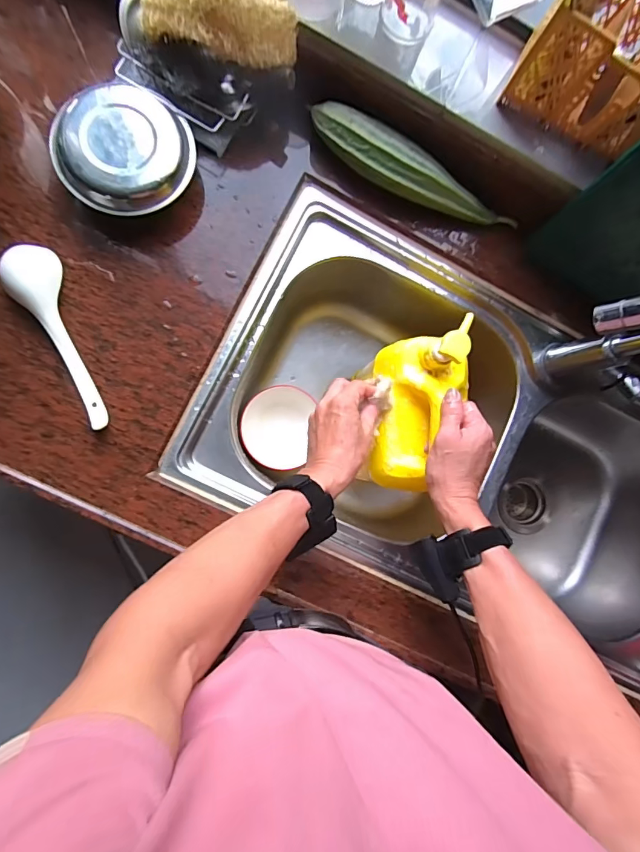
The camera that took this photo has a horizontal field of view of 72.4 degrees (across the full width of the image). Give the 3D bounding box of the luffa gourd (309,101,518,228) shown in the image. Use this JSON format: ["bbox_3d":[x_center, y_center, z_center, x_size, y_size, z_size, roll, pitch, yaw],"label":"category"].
[{"bbox_3d":[0.114,-0.318,0.558,0.276,0.057,0.054,28,84,-6],"label":"luffa gourd"}]

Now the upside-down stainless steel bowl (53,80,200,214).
[{"bbox_3d":[-0.222,-0.318,0.509,0.145,0.062,0.124,-10,89,-8],"label":"upside-down stainless steel bowl"}]

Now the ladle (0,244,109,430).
[{"bbox_3d":[-0.302,-0.099,0.495,0.056,0.038,0.219,-17,90,-8],"label":"ladle"}]

